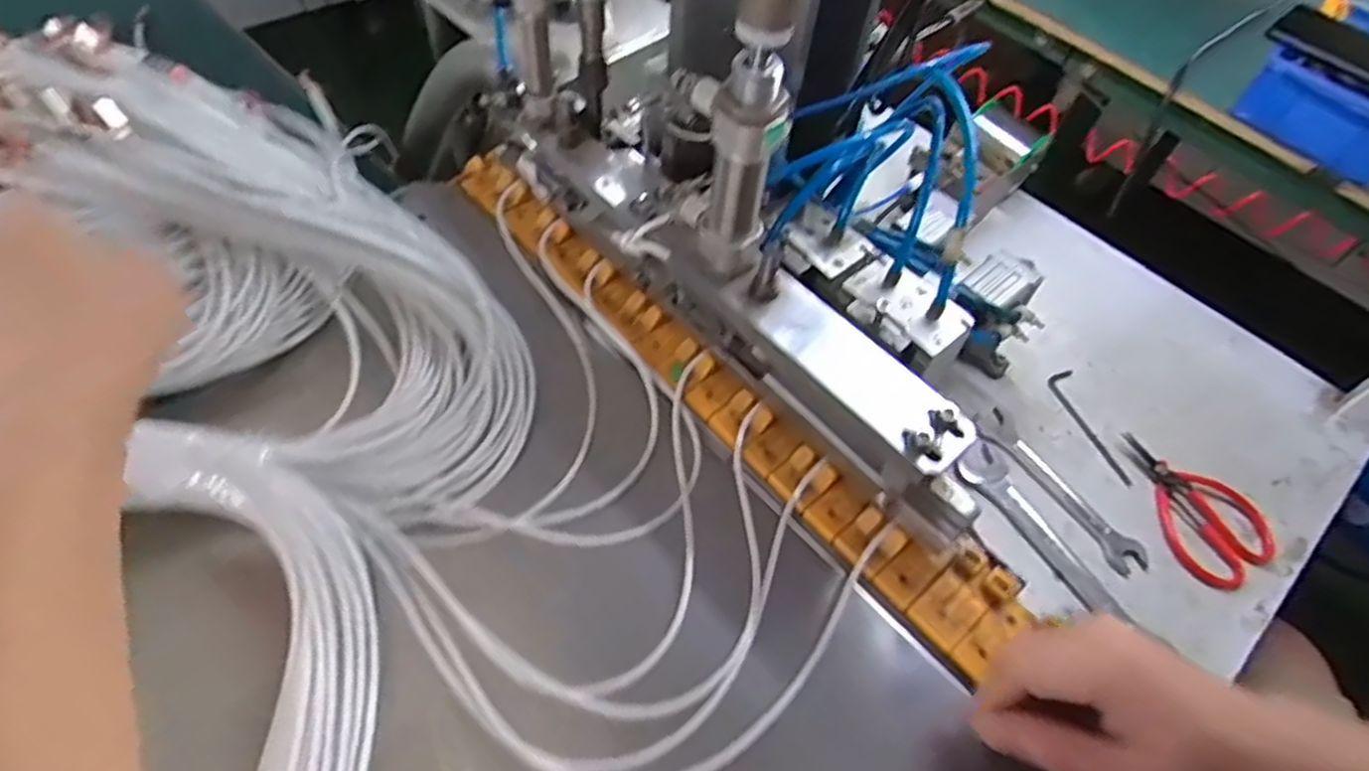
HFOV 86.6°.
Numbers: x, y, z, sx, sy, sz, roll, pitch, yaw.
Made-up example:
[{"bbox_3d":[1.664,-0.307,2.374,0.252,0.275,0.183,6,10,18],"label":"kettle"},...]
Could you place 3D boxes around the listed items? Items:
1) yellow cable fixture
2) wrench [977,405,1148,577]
[{"bbox_3d":[-0.002,-0.023,0.467,0.054,0.028,0.491,-35,64,-26],"label":"yellow cable fixture"},{"bbox_3d":[0.295,0.080,0.573,0.037,0.009,0.155,-24,60,-21],"label":"wrench"}]

